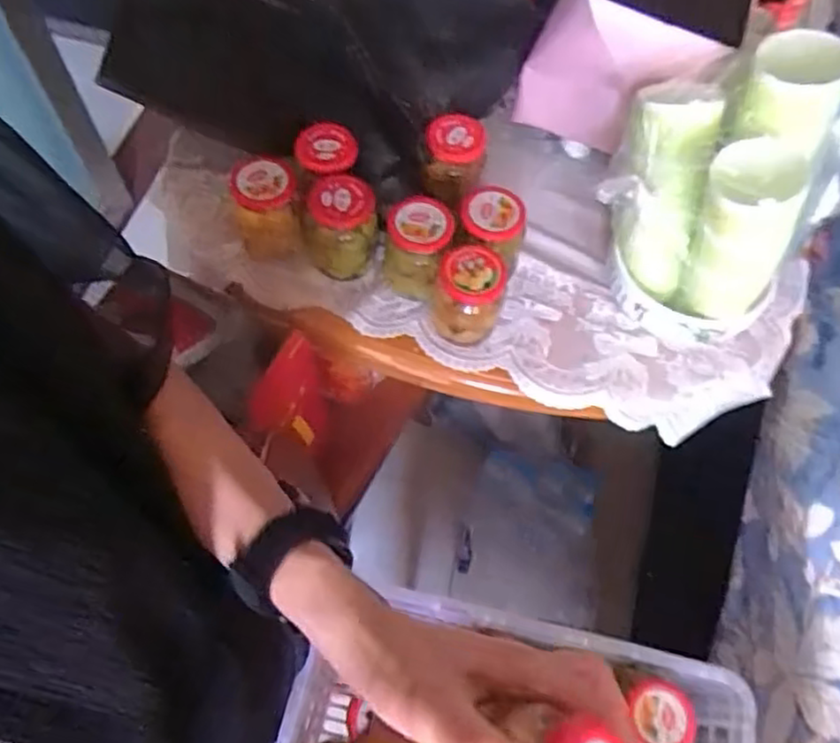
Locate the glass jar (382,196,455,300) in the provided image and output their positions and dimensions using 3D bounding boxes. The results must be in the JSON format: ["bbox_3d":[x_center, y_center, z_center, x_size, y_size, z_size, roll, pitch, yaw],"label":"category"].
[{"bbox_3d":[-0.004,-0.140,0.816,0.073,0.127,0.081,9,64,1],"label":"glass jar"}]

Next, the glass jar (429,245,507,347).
[{"bbox_3d":[0.052,-0.079,0.792,0.074,0.115,0.070,1,64,-3],"label":"glass jar"}]

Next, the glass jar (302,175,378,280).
[{"bbox_3d":[-0.093,-0.166,0.825,0.081,0.118,0.069,2,64,-3],"label":"glass jar"}]

